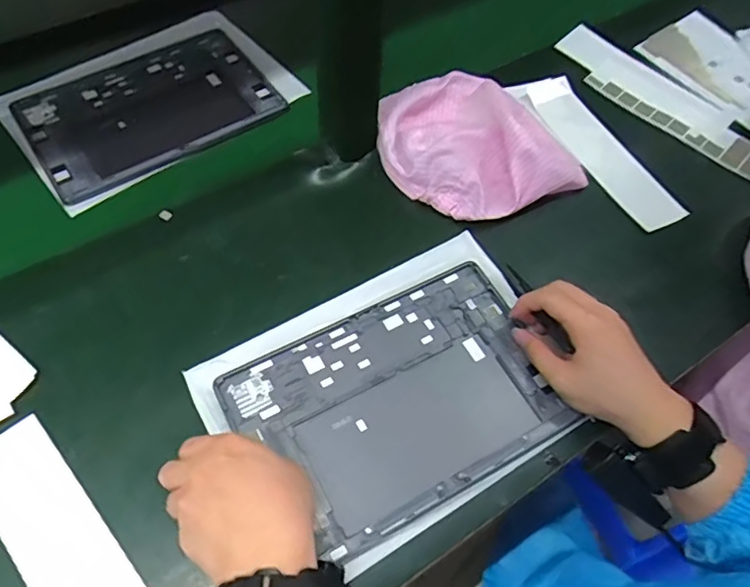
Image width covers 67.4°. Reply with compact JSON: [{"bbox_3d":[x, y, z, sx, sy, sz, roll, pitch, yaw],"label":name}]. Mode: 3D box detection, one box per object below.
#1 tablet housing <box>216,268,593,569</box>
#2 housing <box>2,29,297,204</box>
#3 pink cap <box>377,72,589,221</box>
[{"bbox_3d":[0.021,0.085,0.458,0.243,0.014,0.168,-25,61,-16],"label":"tablet housing"},{"bbox_3d":[-0.252,-0.211,0.638,0.259,0.012,0.192,-31,63,-19],"label":"housing"},{"bbox_3d":[0.102,-0.165,0.590,0.186,0.052,0.189,1,57,-1],"label":"pink cap"}]

